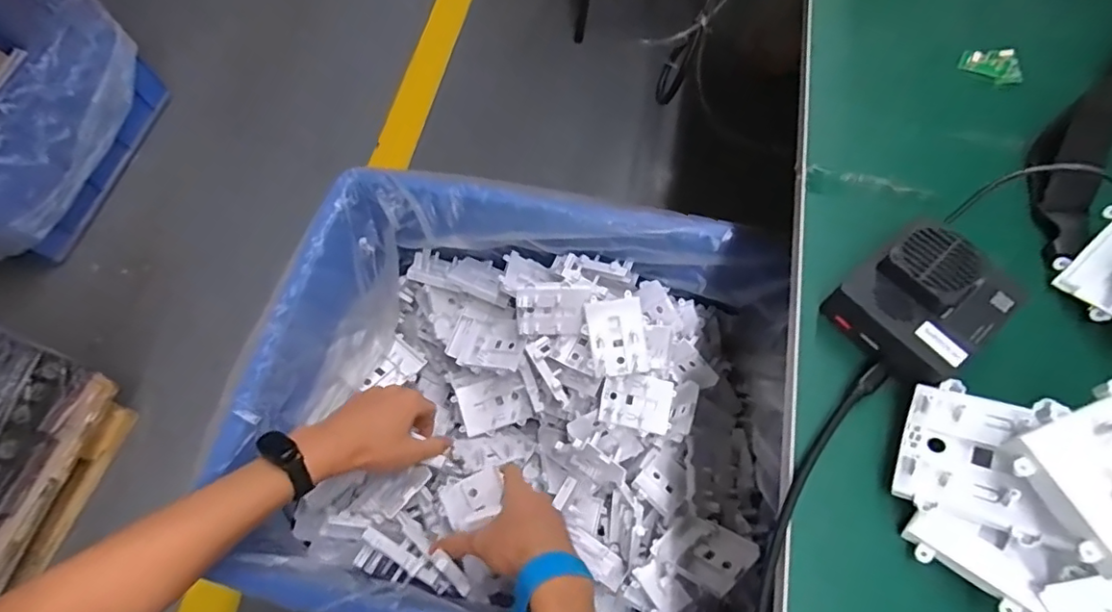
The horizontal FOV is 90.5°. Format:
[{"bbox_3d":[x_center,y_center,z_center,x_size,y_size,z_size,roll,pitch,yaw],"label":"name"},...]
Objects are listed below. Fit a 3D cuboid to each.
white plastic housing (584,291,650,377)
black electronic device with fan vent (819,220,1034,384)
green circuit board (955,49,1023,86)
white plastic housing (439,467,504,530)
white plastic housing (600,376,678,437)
[{"bbox_3d":[0.067,0.032,0.594,0.060,0.011,0.086,-9,96,6],"label":"white plastic housing"},{"bbox_3d":[0.208,-0.004,0.308,0.076,0.044,0.070,-36,70,-12],"label":"black electronic device with fan vent"},{"bbox_3d":[0.323,-0.179,0.406,0.041,0.011,0.024,31,72,14],"label":"green circuit board"},{"bbox_3d":[-0.080,0.185,0.530,0.058,0.017,0.042,-16,63,-25],"label":"white plastic housing"},{"bbox_3d":[0.091,0.107,0.614,0.083,0.011,0.062,17,79,-13],"label":"white plastic housing"}]

